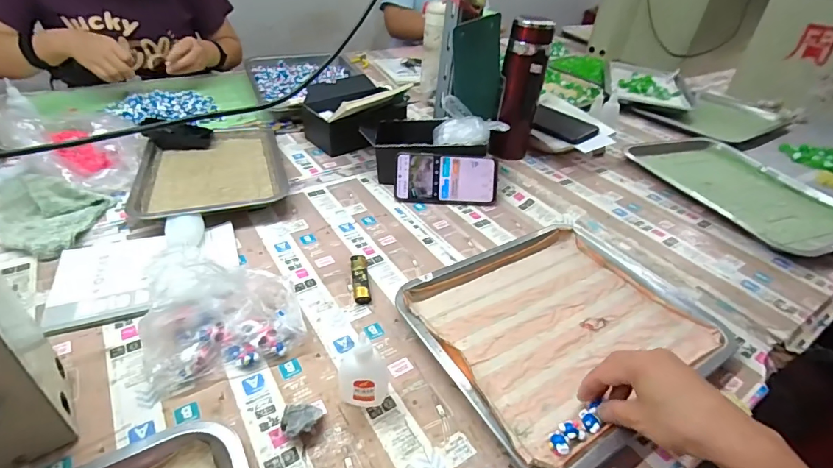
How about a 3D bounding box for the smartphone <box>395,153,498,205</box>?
[{"bbox_3d":[0.049,-0.091,0.704,0.165,0.079,0.007,1,3,-2],"label":"smartphone"}]

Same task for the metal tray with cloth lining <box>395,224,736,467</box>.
[{"bbox_3d":[0.165,0.095,0.491,0.308,0.026,0.255,-19,44,-28],"label":"metal tray with cloth lining"}]

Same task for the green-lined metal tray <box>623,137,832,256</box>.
[{"bbox_3d":[0.551,-0.083,0.751,0.241,0.034,0.357,-10,40,-18],"label":"green-lined metal tray"}]

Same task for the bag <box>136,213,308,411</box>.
[{"bbox_3d":[-0.209,0.062,0.442,0.151,0.094,0.131,-15,42,-25],"label":"bag"}]

